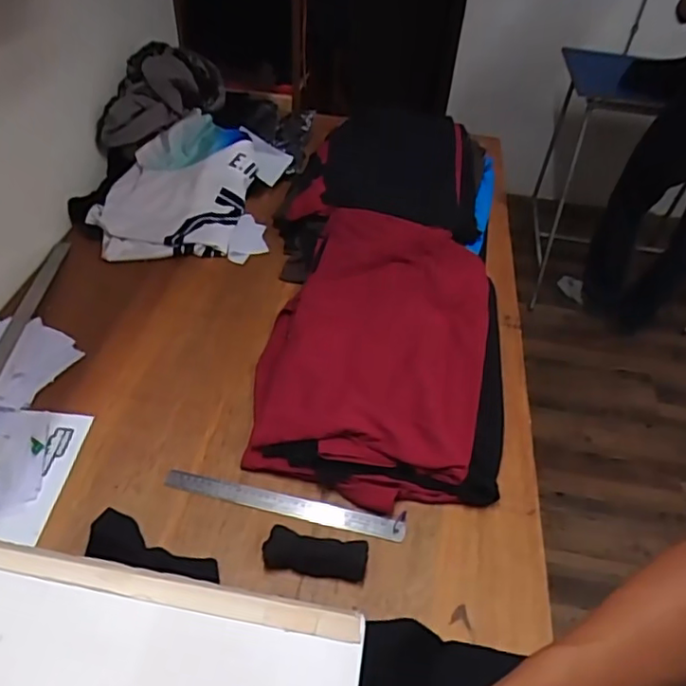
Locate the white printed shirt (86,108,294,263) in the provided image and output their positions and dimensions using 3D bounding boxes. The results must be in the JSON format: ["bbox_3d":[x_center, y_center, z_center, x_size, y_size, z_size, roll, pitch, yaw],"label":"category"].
[{"bbox_3d":[-0.302,-0.326,1.206,0.374,0.134,0.338,0,44,-7],"label":"white printed shirt"}]

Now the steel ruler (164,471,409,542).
[{"bbox_3d":[-0.078,0.214,0.792,0.319,0.005,0.031,12,53,4],"label":"steel ruler"}]

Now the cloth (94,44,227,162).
[{"bbox_3d":[-0.397,-0.531,1.282,0.169,0.121,0.330,29,65,22],"label":"cloth"}]

